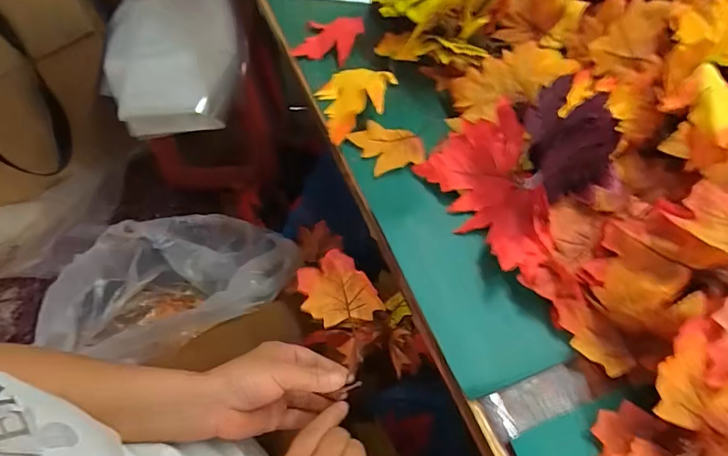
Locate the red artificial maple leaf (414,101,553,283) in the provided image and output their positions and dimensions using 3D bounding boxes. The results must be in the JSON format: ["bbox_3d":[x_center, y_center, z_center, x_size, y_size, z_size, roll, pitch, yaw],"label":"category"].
[{"bbox_3d":[0.110,-0.031,0.404,0.056,0.098,0.152,-9,82,-34],"label":"red artificial maple leaf"}]

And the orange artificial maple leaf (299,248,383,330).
[{"bbox_3d":[-0.027,0.068,0.445,0.066,0.016,0.081,-32,103,13],"label":"orange artificial maple leaf"}]

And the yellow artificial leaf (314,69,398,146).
[{"bbox_3d":[-0.009,-0.148,0.476,0.078,0.041,0.095,-14,60,-8],"label":"yellow artificial leaf"}]

